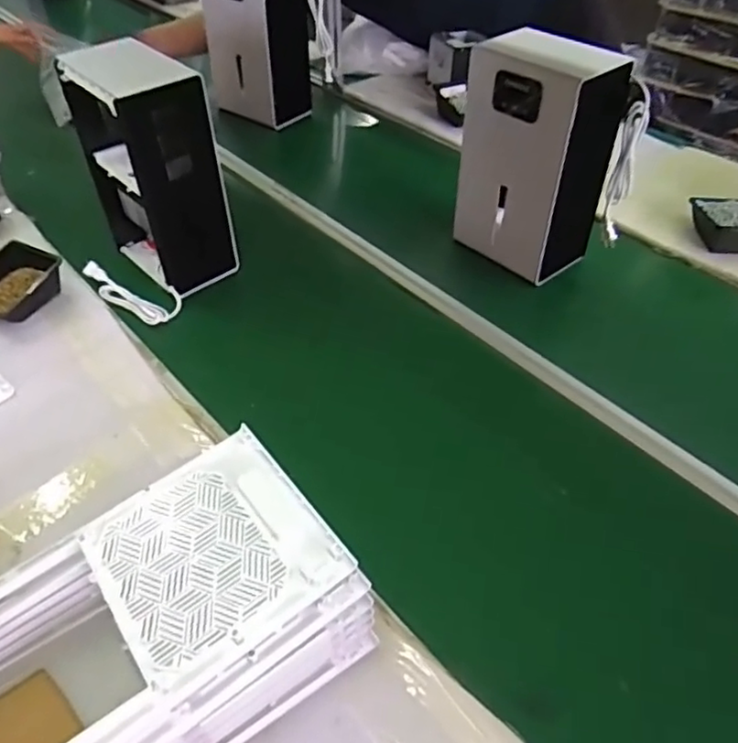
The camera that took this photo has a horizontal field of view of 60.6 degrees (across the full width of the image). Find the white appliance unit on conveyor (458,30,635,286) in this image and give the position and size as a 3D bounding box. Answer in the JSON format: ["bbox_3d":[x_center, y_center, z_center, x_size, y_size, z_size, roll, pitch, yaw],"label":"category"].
[{"bbox_3d":[0.265,-0.353,1.035,0.140,0.338,0.214,-37,57,-27],"label":"white appliance unit on conveyor"}]

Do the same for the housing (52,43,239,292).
[{"bbox_3d":[-0.355,-0.326,1.039,0.148,0.346,0.226,-36,56,-26],"label":"housing"}]

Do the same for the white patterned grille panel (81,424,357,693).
[{"bbox_3d":[-0.142,0.157,0.570,0.185,0.016,0.187,-29,54,-22],"label":"white patterned grille panel"}]

